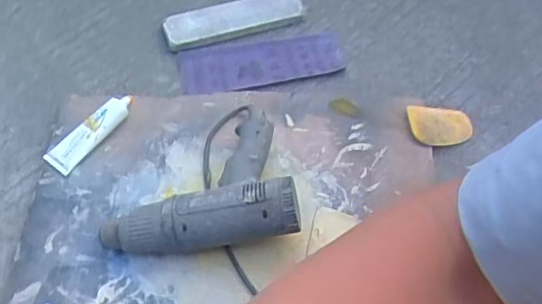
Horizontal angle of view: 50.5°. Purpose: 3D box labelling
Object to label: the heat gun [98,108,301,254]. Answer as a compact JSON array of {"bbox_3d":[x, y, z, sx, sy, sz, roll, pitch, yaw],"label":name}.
[{"bbox_3d":[-0.096,0.024,0.751,0.245,0.086,0.216,-4,53,-1],"label":"heat gun"}]

